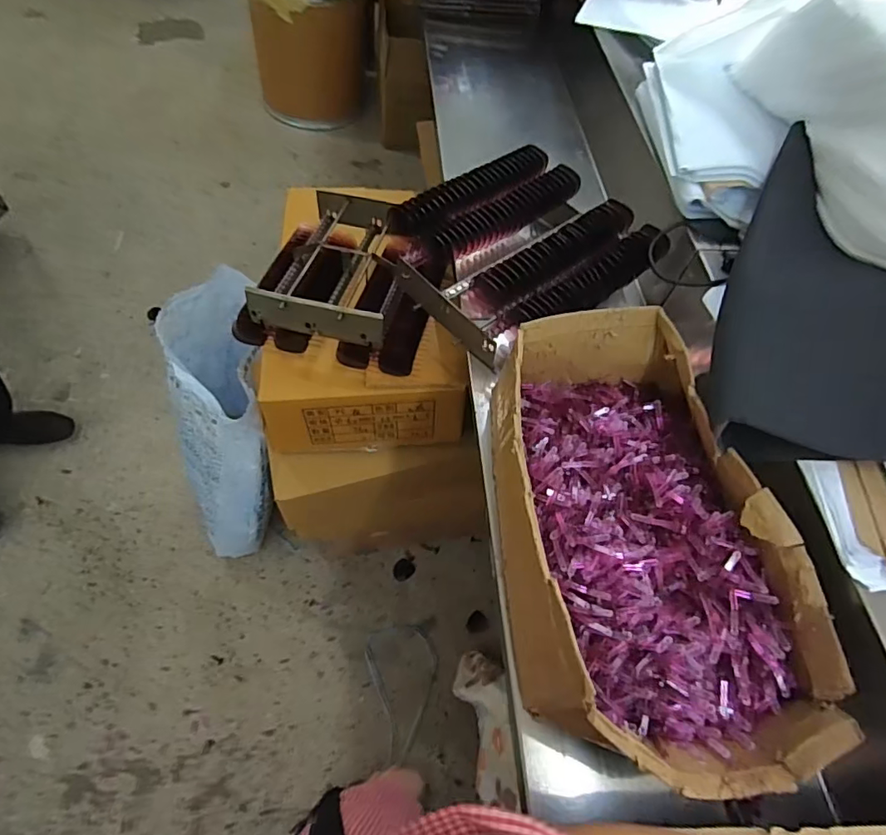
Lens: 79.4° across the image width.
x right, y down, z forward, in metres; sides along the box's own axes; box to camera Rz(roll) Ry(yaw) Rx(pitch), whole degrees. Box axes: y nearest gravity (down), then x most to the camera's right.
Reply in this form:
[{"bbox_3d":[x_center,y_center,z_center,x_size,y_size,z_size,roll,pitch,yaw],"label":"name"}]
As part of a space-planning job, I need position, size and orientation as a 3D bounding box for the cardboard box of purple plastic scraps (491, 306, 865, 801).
[{"bbox_3d":[0.207,0.102,0.574,0.268,0.115,0.490,0,59,-8],"label":"cardboard box of purple plastic scraps"}]

